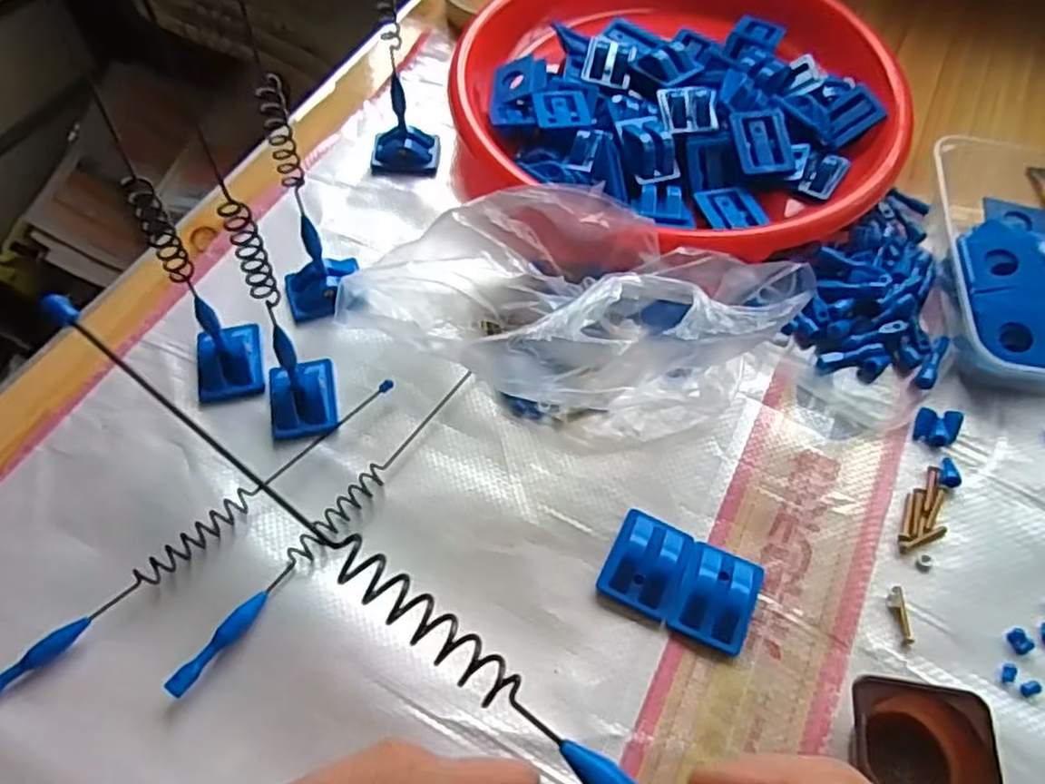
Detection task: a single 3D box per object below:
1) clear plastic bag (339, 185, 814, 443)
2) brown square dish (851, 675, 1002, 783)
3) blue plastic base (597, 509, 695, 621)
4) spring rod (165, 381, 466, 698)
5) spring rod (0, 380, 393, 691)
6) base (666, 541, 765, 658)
[{"bbox_3d":[0.025,-0.047,0.381,0.217,0.075,0.130,22,60,12],"label":"clear plastic bag"},{"bbox_3d":[0.159,0.146,0.292,0.055,0.025,0.053,15,59,8],"label":"brown square dish"},{"bbox_3d":[0.059,0.079,0.337,0.034,0.018,0.043,23,60,13],"label":"blue plastic base"},{"bbox_3d":[-0.090,0.061,0.350,0.013,0.009,0.197,32,63,18],"label":"spring rod"},{"bbox_3d":[-0.150,0.065,0.344,0.013,0.007,0.224,40,65,21],"label":"spring rod"},{"bbox_3d":[0.090,0.092,0.330,0.035,0.015,0.045,24,60,13],"label":"base"}]

